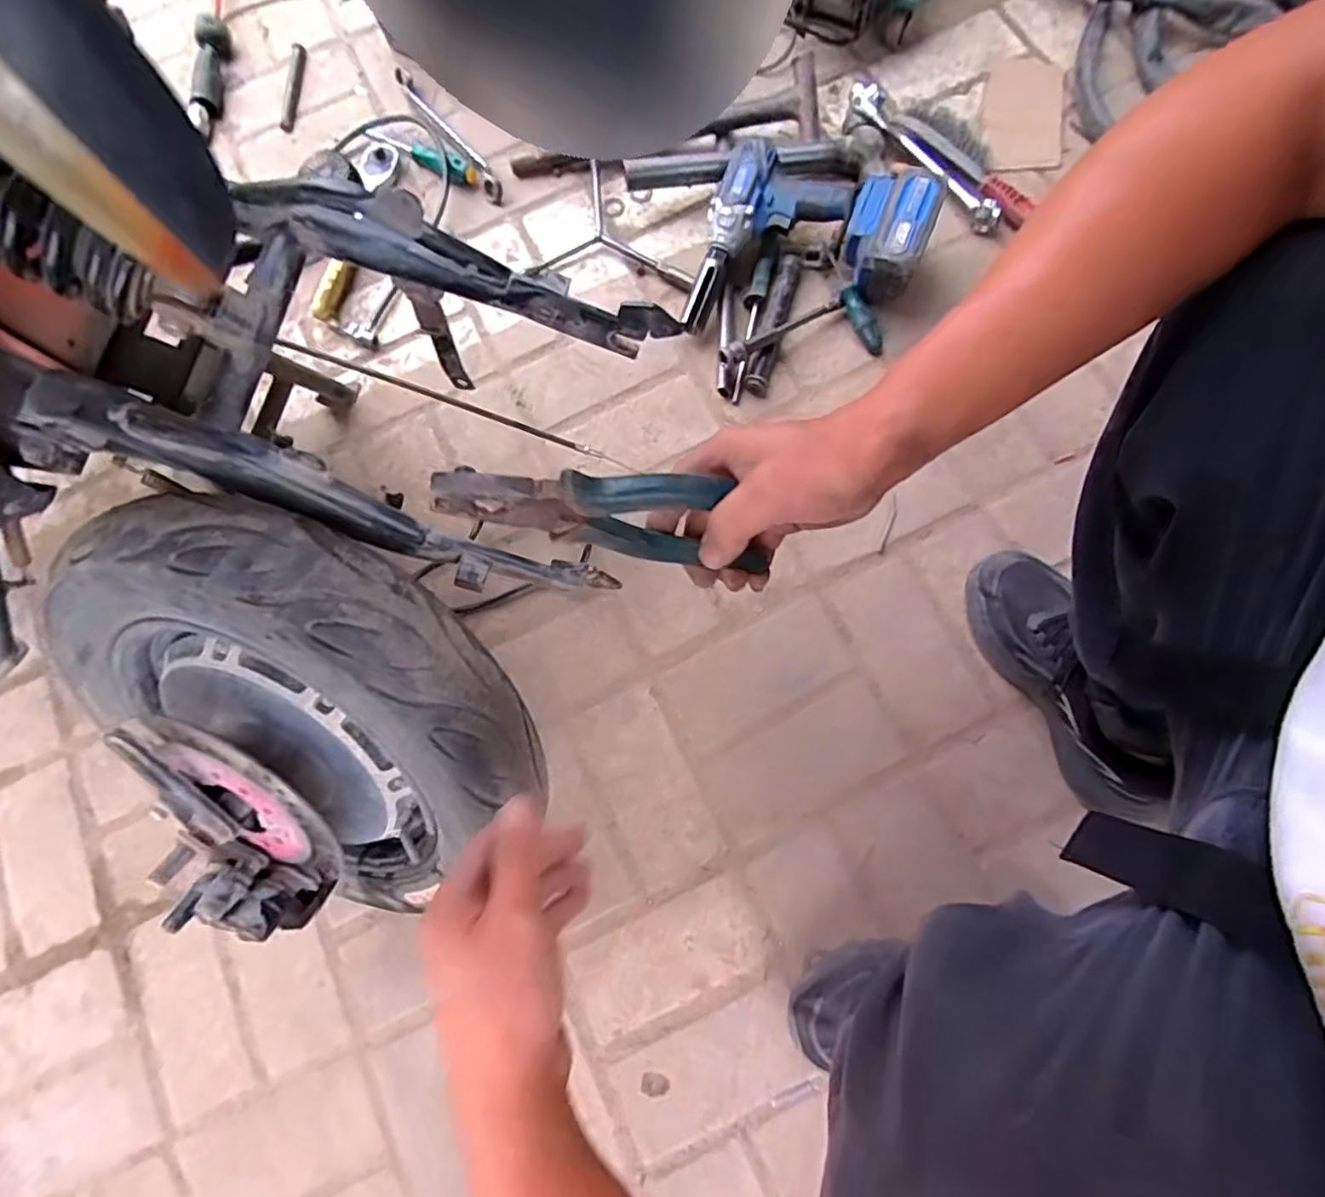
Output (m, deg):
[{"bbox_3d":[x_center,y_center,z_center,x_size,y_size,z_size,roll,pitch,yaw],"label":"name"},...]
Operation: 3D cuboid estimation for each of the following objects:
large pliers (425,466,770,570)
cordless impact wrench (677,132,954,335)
[{"bbox_3d":[-0.018,-0.045,0.341,0.189,0.059,0.024,7,72,-21],"label":"large pliers"},{"bbox_3d":[0.168,-0.424,0.744,0.250,0.120,0.232,8,75,6],"label":"cordless impact wrench"}]

